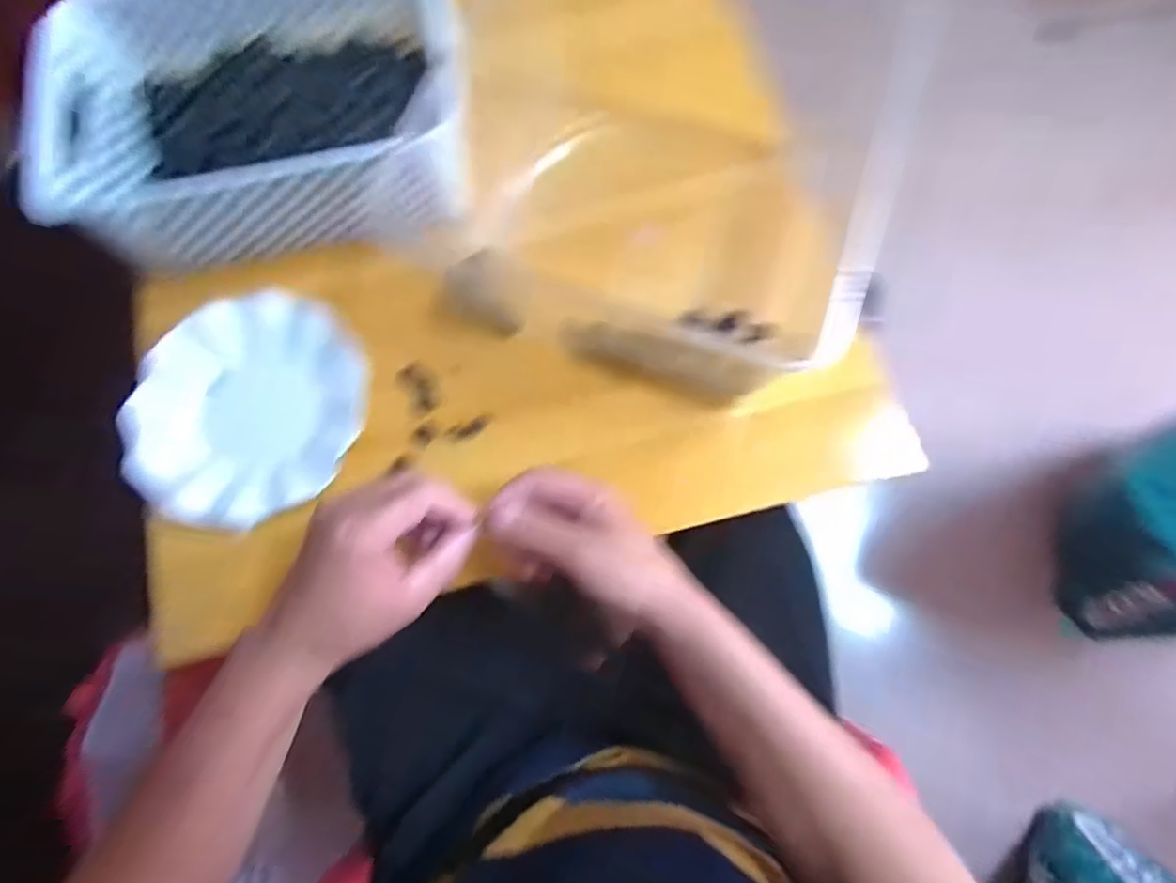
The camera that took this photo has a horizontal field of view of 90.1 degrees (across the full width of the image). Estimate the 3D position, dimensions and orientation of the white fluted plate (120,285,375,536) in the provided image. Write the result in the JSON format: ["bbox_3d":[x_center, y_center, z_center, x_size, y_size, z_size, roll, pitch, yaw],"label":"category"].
[{"bbox_3d":[-0.269,-0.030,0.471,0.177,0.020,0.190,0,75,2],"label":"white fluted plate"}]

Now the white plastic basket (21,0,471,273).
[{"bbox_3d":[-0.258,-0.282,0.494,0.313,0.102,0.228,-8,75,0],"label":"white plastic basket"}]

